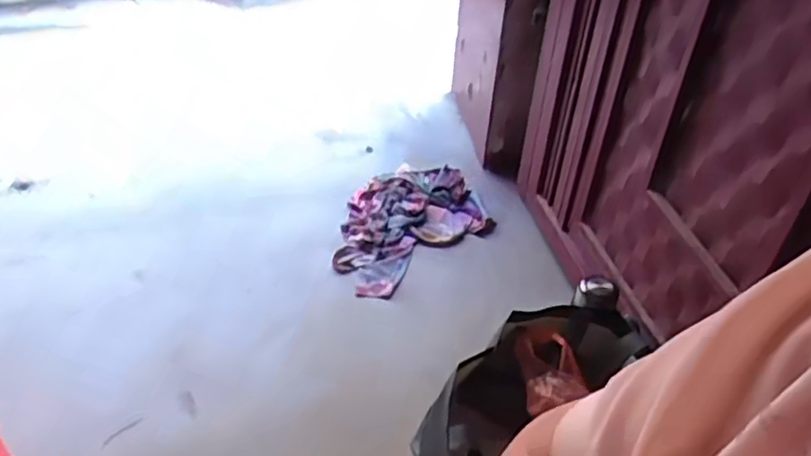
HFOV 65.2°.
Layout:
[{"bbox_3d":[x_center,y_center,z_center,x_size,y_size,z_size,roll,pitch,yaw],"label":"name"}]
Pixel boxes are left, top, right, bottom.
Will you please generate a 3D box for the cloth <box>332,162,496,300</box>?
[{"bbox_3d":[0.025,-0.013,1.462,0.338,0.080,0.415,4,37,2],"label":"cloth"}]

